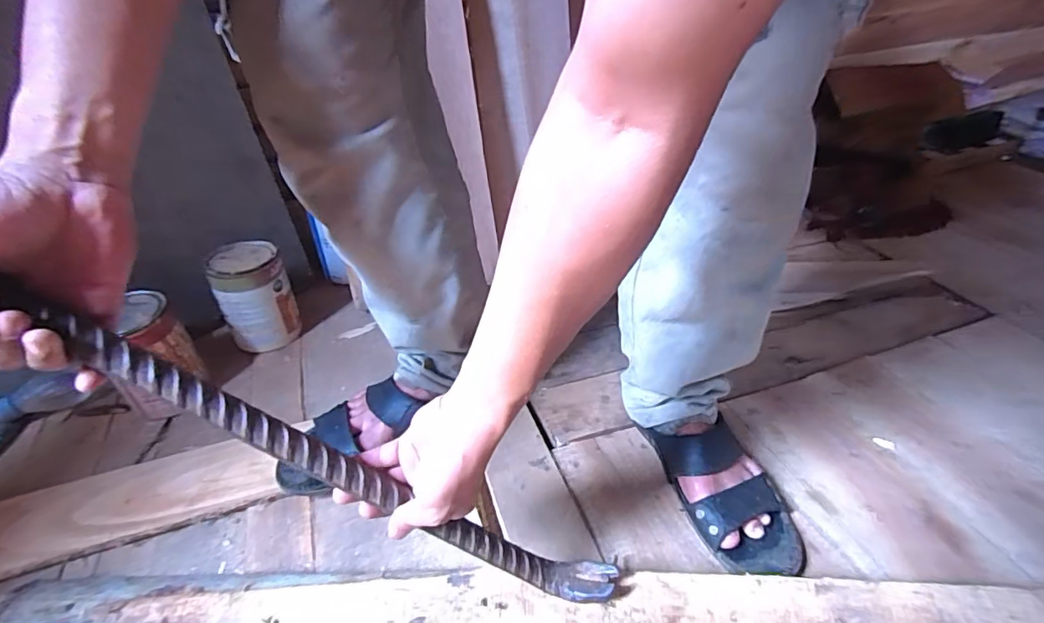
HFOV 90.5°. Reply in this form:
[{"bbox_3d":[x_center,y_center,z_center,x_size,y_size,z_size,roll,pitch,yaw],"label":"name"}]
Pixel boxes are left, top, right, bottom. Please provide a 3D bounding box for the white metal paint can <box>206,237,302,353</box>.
[{"bbox_3d":[-0.393,-0.020,0.767,0.099,0.152,0.108,0,38,0],"label":"white metal paint can"}]

